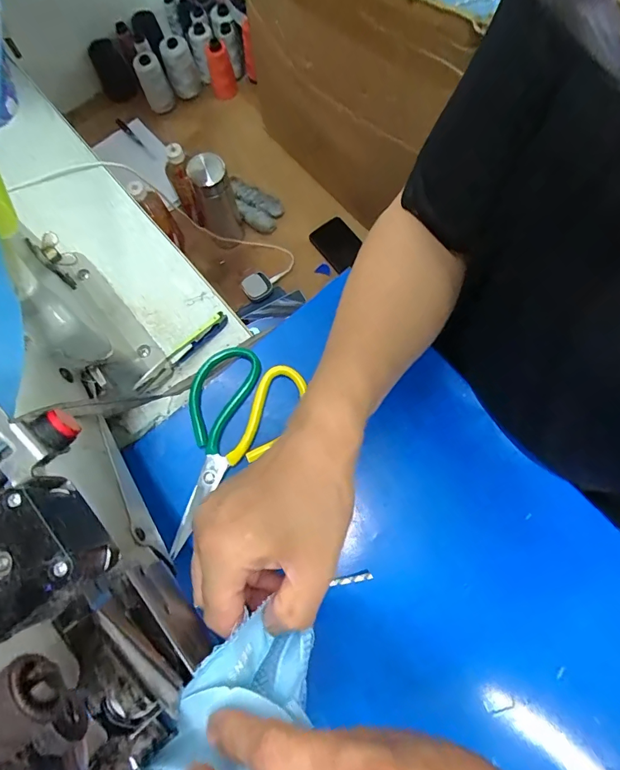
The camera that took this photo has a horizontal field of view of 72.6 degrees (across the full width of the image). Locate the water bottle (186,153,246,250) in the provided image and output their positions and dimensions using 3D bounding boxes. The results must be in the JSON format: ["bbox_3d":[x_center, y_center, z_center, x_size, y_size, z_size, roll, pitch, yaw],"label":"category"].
[{"bbox_3d":[-0.181,-0.353,0.842,0.073,0.214,0.067,-16,75,-3],"label":"water bottle"}]

